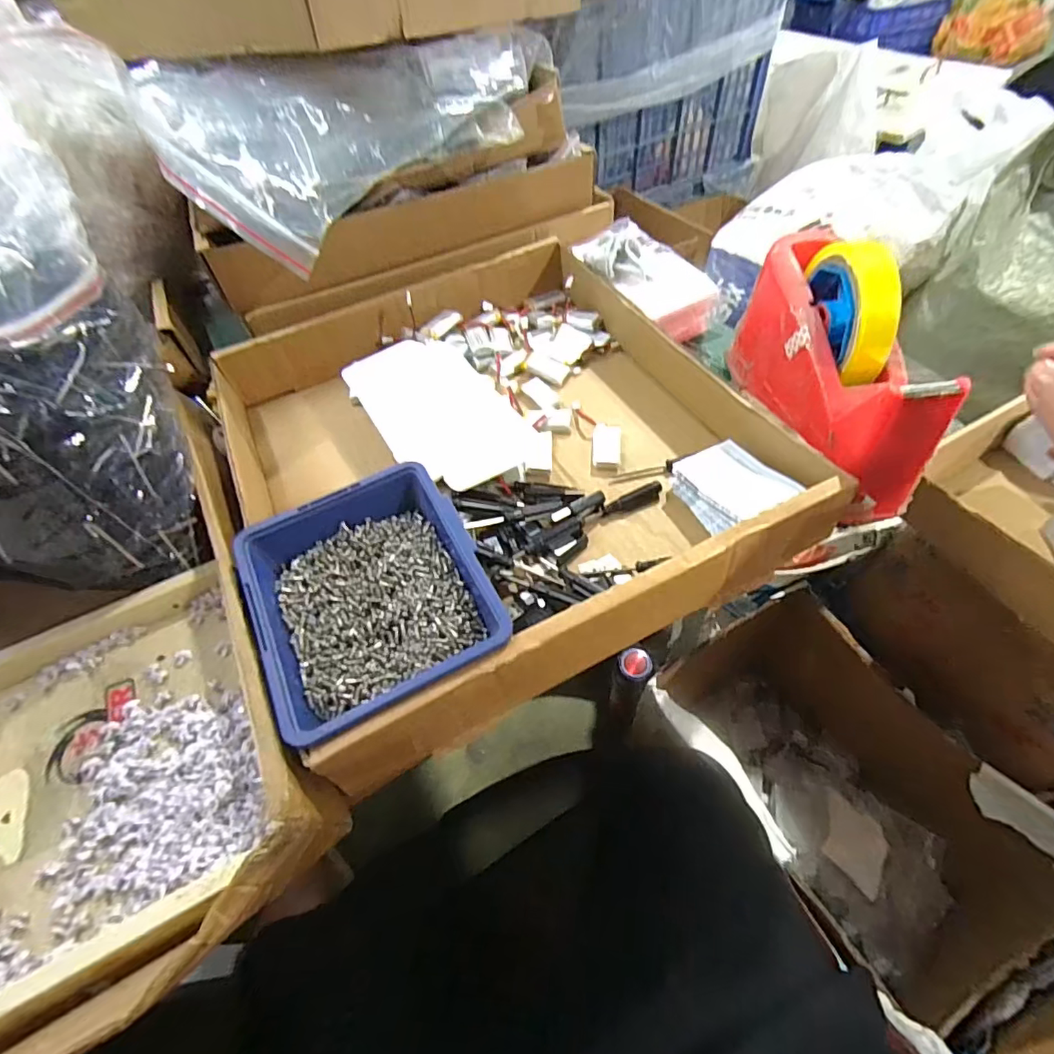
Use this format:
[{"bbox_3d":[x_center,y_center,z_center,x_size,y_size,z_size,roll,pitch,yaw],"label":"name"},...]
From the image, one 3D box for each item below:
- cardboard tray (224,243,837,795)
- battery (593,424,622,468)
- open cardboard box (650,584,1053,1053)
[{"bbox_3d":[-0.034,-0.065,0.408,0.342,0.077,0.379,-26,56,-13],"label":"cardboard tray"},{"bbox_3d":[0.063,-0.065,0.415,0.021,0.009,0.038,2,54,7],"label":"battery"},{"bbox_3d":[0.394,0.358,0.712,0.317,0.282,0.463,-26,56,-13],"label":"open cardboard box"}]

